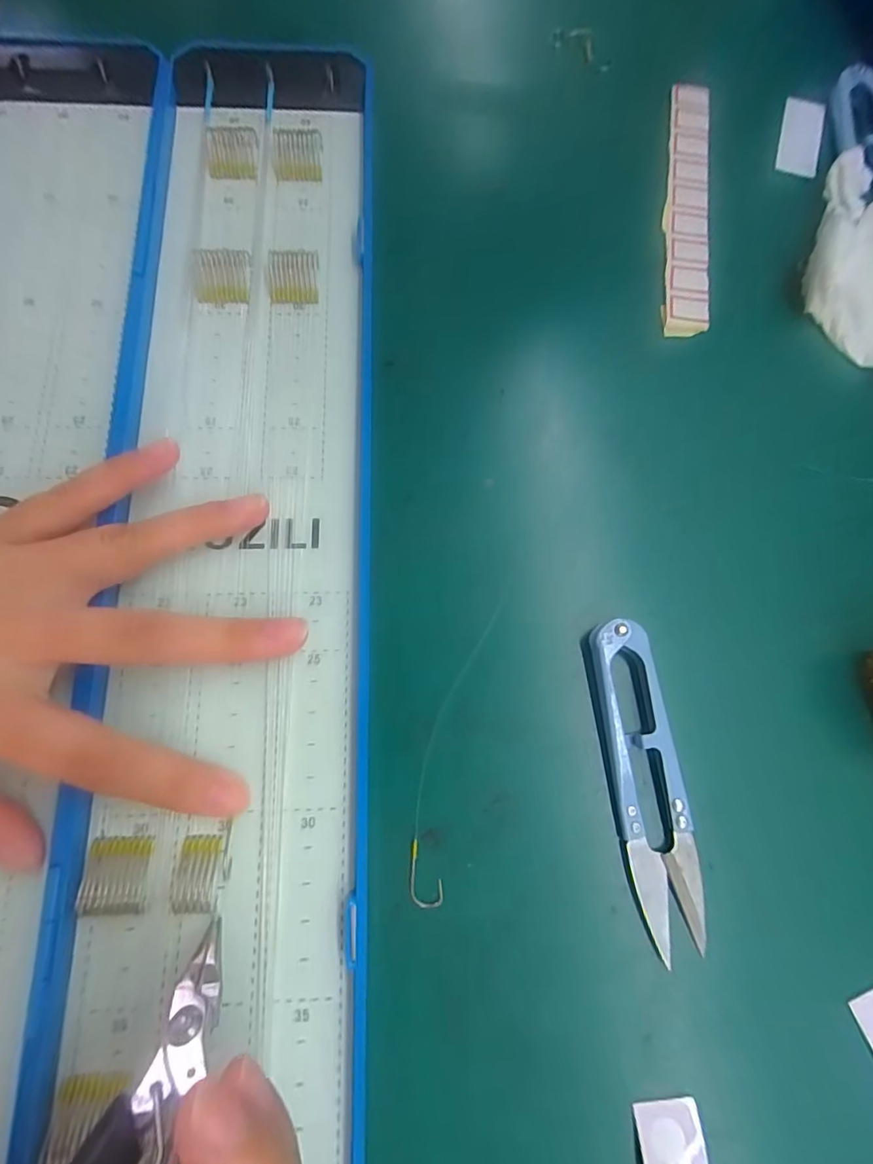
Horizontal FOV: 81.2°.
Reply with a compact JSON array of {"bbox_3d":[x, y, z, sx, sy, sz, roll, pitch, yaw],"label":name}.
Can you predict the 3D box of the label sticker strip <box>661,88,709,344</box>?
[{"bbox_3d":[0.110,-0.164,0.223,0.020,0.004,0.131,8,77,-1],"label":"label sticker strip"}]

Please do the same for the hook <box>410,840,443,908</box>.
[{"bbox_3d":[-0.004,0.092,0.160,0.010,0.004,0.020,-6,75,-2],"label":"hook"}]

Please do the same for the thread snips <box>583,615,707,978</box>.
[{"bbox_3d":[0.068,0.063,0.164,0.023,0.012,0.099,-9,77,-3],"label":"thread snips"}]

